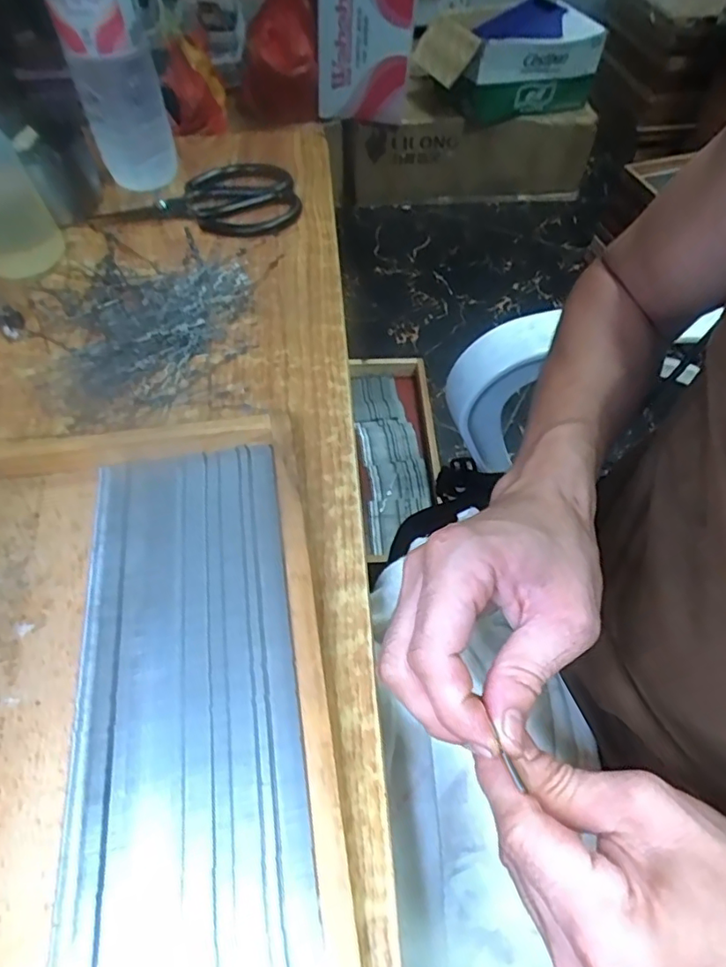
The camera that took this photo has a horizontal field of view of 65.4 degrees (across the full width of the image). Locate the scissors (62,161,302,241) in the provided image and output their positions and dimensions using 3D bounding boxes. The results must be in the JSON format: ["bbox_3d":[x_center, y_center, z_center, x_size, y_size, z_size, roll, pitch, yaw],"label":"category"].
[{"bbox_3d":[-0.156,-0.252,0.500,0.196,0.015,0.100,1,56,0],"label":"scissors"}]

